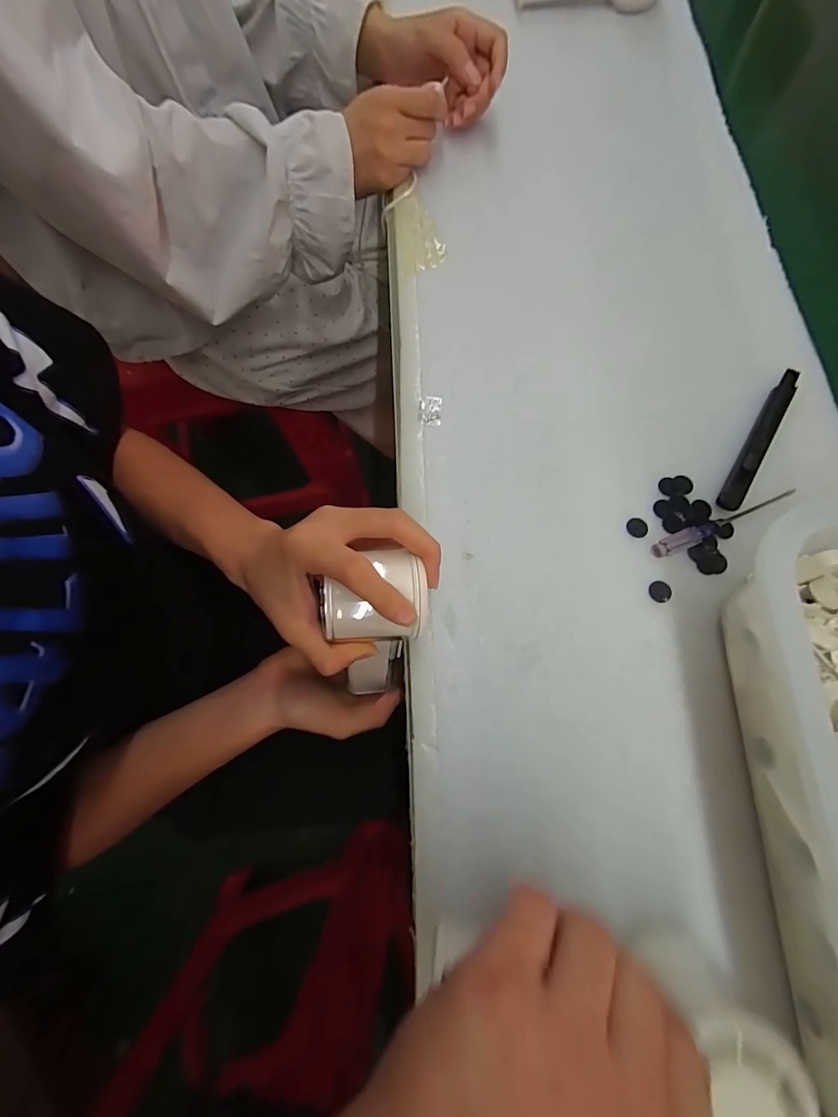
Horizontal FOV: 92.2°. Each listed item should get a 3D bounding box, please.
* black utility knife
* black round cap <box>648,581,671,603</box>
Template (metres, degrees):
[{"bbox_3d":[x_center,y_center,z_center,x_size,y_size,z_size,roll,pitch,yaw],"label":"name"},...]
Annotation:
[{"bbox_3d":[0.259,-0.093,0.306,0.017,0.009,0.135,32,78,8],"label":"black utility knife"},{"bbox_3d":[0.168,0.023,0.279,0.015,0.004,0.015,0,76,0],"label":"black round cap"}]

